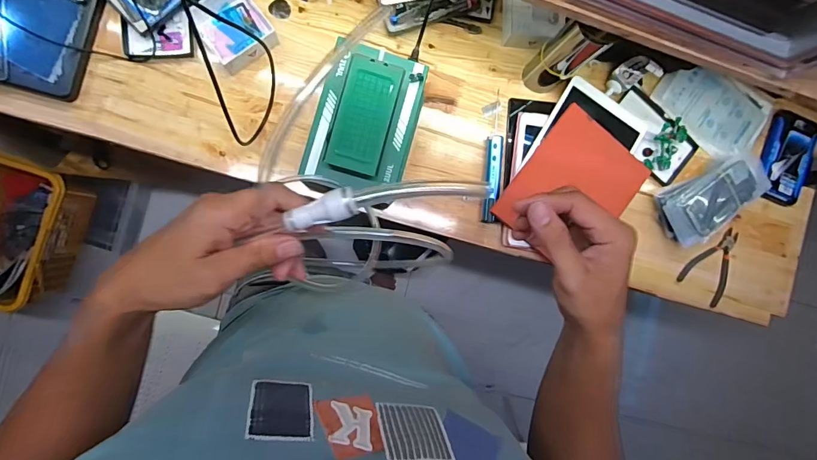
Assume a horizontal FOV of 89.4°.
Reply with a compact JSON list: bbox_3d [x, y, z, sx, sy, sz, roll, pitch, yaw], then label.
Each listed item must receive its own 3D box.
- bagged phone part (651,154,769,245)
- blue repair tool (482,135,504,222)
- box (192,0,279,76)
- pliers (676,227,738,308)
[{"bbox_3d":[0.583,-0.070,0.783,0.233,0.045,0.106,-32,94,-6],"label":"bagged phone part"},{"bbox_3d":[0.151,-0.091,0.746,0.029,0.029,0.153,5,89,-7],"label":"blue repair tool"},{"bbox_3d":[-0.294,-0.339,0.693,0.109,0.037,0.123,-34,94,-6],"label":"box"},{"bbox_3d":[0.592,0.067,0.816,0.096,0.019,0.155,17,88,-7],"label":"pliers"}]

